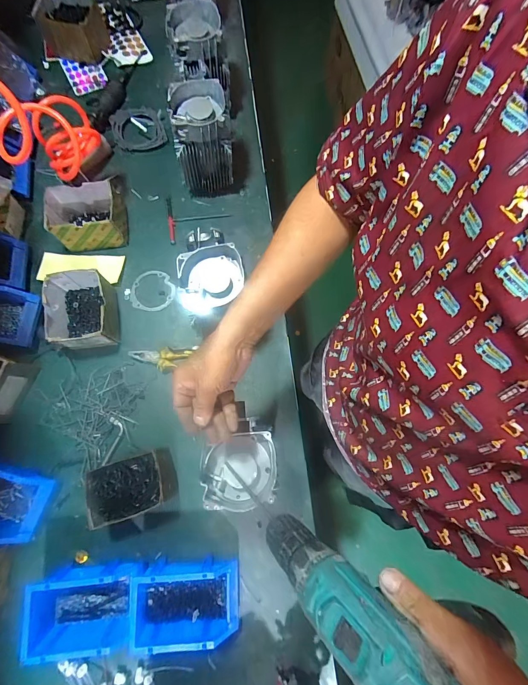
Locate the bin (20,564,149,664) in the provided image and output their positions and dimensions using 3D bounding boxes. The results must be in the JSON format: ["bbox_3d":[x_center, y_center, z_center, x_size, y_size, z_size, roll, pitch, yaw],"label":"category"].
[{"bbox_3d":[-0.316,0.476,0.577,0.180,0.090,0.121,-2,78,0],"label":"bin"}]

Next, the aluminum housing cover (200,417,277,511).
[{"bbox_3d":[-0.039,0.192,0.499,0.117,0.048,0.129,-2,78,0],"label":"aluminum housing cover"}]

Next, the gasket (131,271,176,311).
[{"bbox_3d":[-0.260,-0.123,0.748,0.100,0.007,0.101,-13,78,-2],"label":"gasket"}]

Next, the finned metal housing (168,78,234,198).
[{"bbox_3d":[-0.131,-0.443,0.729,0.116,0.216,0.114,-3,78,0],"label":"finned metal housing"}]

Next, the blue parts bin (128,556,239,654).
[{"bbox_3d":[-0.143,0.474,0.588,0.188,0.076,0.118,-3,78,0],"label":"blue parts bin"}]

